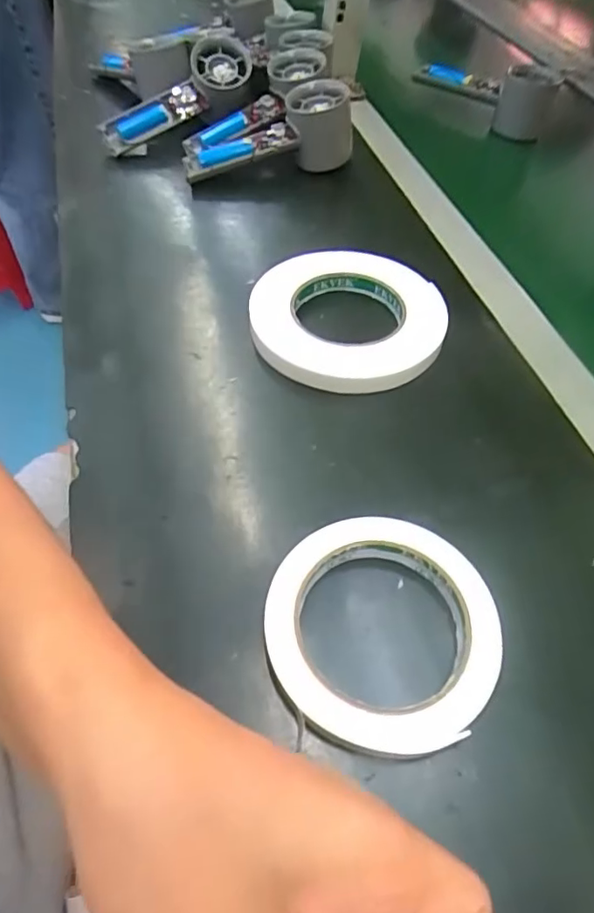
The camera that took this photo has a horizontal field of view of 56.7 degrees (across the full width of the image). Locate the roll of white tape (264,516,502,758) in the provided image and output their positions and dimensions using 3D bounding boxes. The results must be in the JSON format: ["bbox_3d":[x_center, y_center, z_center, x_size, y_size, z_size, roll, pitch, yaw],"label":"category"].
[{"bbox_3d":[0.039,0.081,0.261,0.104,0.023,0.106,1,52,-1],"label":"roll of white tape"}]

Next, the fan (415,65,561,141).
[{"bbox_3d":[0.202,-0.390,0.601,0.147,0.069,0.045,13,53,8],"label":"fan"}]

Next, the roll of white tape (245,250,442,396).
[{"bbox_3d":[0.036,-0.098,0.381,0.129,0.022,0.126,1,52,-1],"label":"roll of white tape"}]

